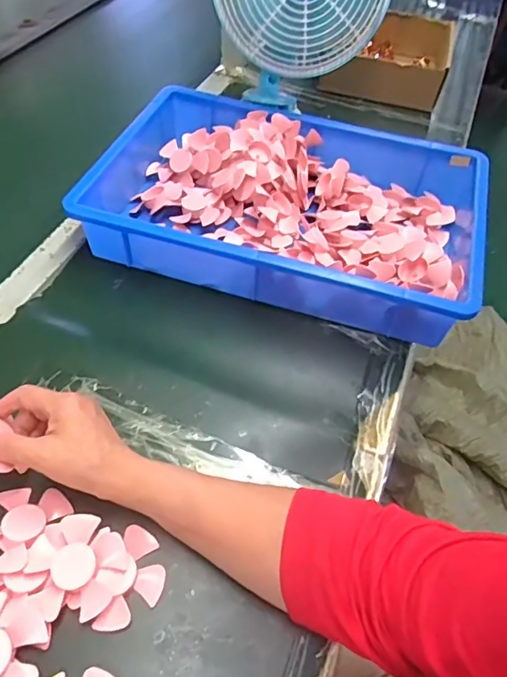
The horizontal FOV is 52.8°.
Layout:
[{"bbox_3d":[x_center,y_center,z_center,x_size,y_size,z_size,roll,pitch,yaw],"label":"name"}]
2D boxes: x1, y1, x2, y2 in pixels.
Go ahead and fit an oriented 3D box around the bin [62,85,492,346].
[{"bbox_3d":[0.041,-0.163,0.616,0.431,0.080,0.288,16,53,8],"label":"bin"}]

